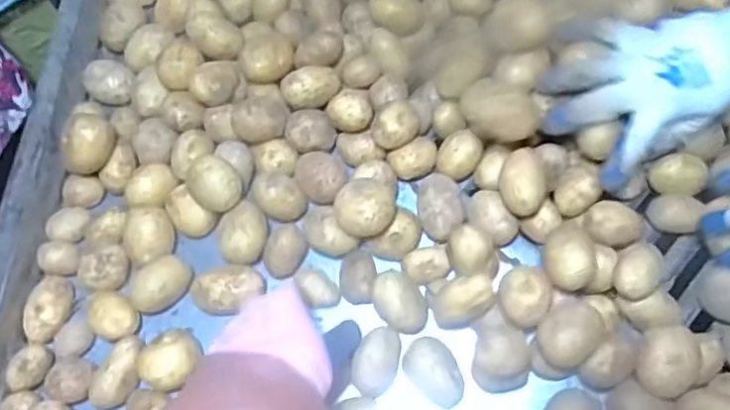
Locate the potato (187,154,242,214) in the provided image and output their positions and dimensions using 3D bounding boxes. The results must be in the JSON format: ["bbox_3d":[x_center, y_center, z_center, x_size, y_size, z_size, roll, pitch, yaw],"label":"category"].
[{"bbox_3d":[-0.131,-0.019,0.527,0.047,0.029,0.047,0,93,-1],"label":"potato"}]

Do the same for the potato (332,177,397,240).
[{"bbox_3d":[0.000,0.001,0.503,0.049,0.033,0.055,-11,65,-3],"label":"potato"}]

